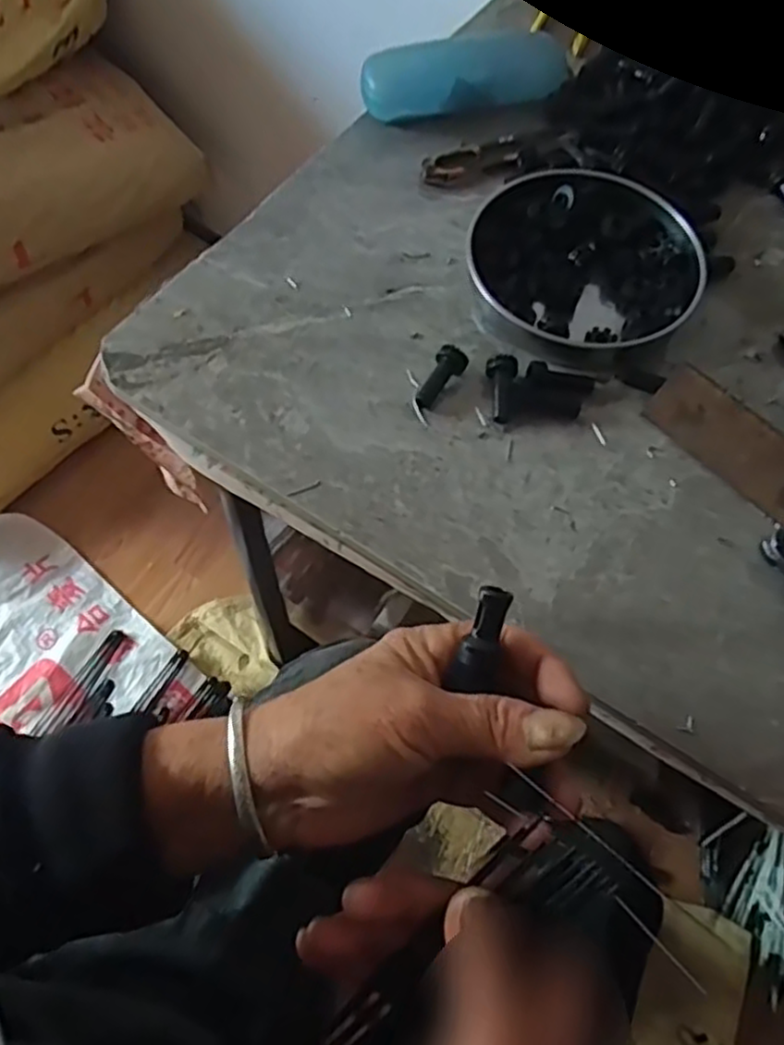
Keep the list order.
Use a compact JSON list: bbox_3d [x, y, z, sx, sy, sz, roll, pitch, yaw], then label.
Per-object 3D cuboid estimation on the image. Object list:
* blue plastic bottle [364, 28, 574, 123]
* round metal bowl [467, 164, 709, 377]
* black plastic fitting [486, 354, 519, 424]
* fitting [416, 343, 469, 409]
[{"bbox_3d":[0.055,-0.316,0.504,0.149,0.033,0.040,-10,65,-8],"label":"blue plastic bottle"},{"bbox_3d":[0.116,-0.156,0.436,0.133,0.026,0.129,1,64,-3],"label":"round metal bowl"},{"bbox_3d":[0.060,-0.075,0.402,0.017,0.015,0.038,14,64,4],"label":"black plastic fitting"},{"bbox_3d":[0.028,-0.080,0.403,0.017,0.015,0.039,24,65,8],"label":"fitting"}]

